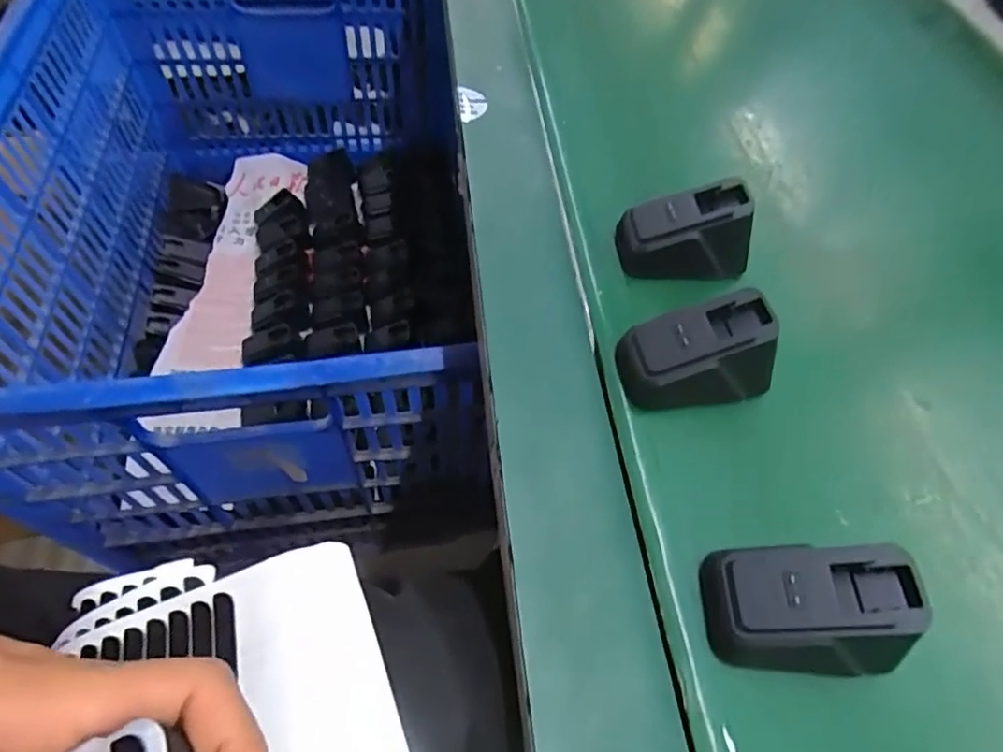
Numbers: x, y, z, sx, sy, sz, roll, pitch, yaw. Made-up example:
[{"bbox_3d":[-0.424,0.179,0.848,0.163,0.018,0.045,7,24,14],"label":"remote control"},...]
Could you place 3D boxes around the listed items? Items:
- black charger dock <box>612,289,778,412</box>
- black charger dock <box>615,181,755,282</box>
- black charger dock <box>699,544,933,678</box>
[{"bbox_3d":[0.092,-0.010,0.271,0.069,0.041,0.040,-1,56,-5],"label":"black charger dock"},{"bbox_3d":[0.099,-0.076,0.315,0.068,0.042,0.032,-1,56,-5],"label":"black charger dock"},{"bbox_3d":[0.108,0.080,0.213,0.065,0.039,0.047,6,56,0],"label":"black charger dock"}]

